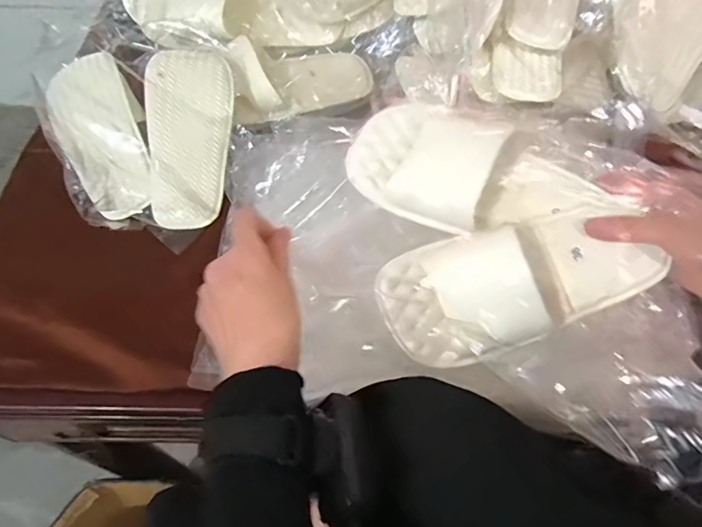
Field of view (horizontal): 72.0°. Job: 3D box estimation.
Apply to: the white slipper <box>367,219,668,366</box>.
[{"bbox_3d":[0.129,0.008,0.363,0.219,0.055,0.097,-20,82,-4],"label":"white slipper"}]

